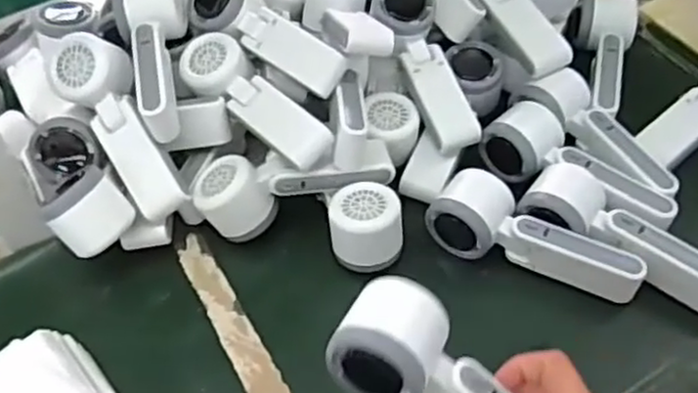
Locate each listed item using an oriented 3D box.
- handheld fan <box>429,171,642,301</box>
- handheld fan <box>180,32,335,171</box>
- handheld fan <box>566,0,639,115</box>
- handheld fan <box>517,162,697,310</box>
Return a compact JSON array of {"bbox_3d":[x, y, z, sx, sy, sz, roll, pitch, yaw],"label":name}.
[{"bbox_3d":[0.149,0.033,0.573,0.170,0.046,0.067,16,54,18],"label":"handheld fan"},{"bbox_3d":[-0.081,-0.086,0.602,0.164,0.041,0.050,31,60,27],"label":"handheld fan"},{"bbox_3d":[0.238,-0.137,0.688,0.063,0.048,0.144,14,53,17],"label":"handheld fan"},{"bbox_3d":[0.220,0.037,0.567,0.169,0.051,0.057,30,59,26],"label":"handheld fan"}]

